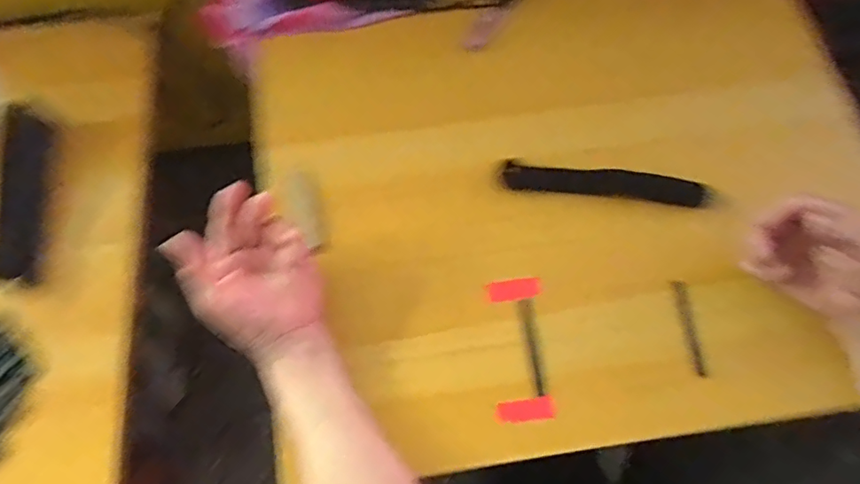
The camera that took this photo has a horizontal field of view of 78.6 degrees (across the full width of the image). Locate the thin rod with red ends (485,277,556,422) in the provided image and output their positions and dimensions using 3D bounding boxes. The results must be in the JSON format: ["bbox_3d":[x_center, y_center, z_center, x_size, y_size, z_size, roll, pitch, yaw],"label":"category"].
[{"bbox_3d":[0.079,0.092,0.462,0.049,0.007,0.122,-2,70,-2],"label":"thin rod with red ends"}]

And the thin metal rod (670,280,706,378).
[{"bbox_3d":[0.230,0.075,0.463,0.012,0.011,0.084,-4,70,-2],"label":"thin metal rod"}]

